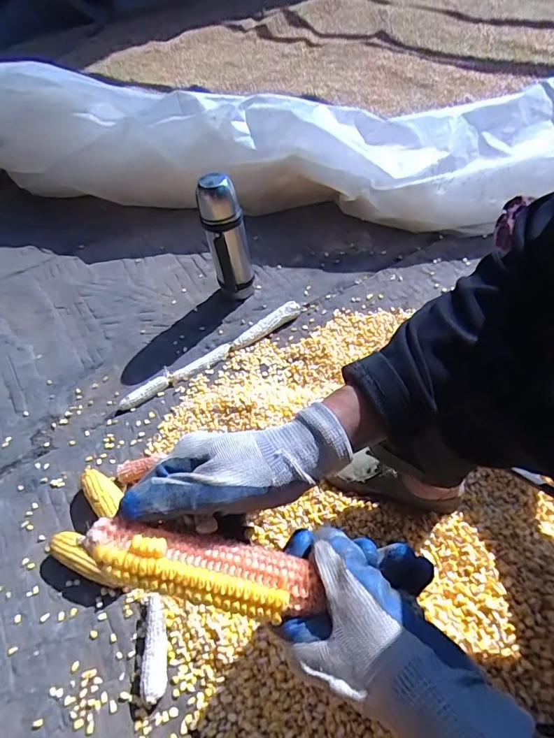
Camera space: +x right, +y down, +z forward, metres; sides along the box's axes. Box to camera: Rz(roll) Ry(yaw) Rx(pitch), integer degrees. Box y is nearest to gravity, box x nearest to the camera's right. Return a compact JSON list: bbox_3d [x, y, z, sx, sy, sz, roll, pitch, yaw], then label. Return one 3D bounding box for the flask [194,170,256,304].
[{"bbox_3d":[-0.118,-0.303,1.036,0.098,0.316,0.079,-14,51,-4],"label":"flask"}]

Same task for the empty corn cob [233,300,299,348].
[{"bbox_3d":[-0.024,-0.111,1.039,0.185,0.032,0.033,-33,56,-19],"label":"empty corn cob"}]

